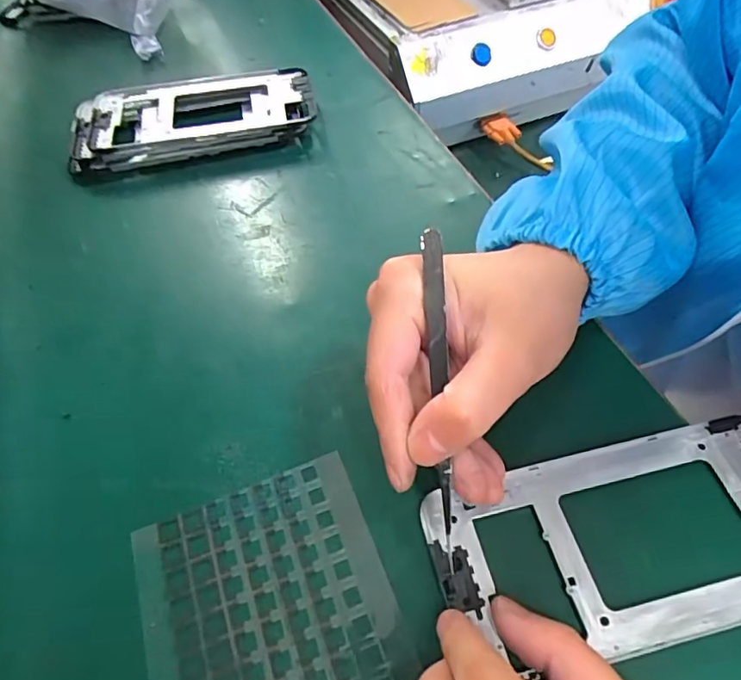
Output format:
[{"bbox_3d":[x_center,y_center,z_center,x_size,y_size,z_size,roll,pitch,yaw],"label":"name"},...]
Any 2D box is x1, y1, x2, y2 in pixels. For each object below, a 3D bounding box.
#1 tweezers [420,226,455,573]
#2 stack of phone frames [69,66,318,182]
[{"bbox_3d":[0.028,0.023,0.211,0.007,0.018,0.131,-4,99,2],"label":"tweezers"},{"bbox_3d":[-0.129,-0.161,0.394,0.173,0.023,0.077,-13,55,-5],"label":"stack of phone frames"}]

